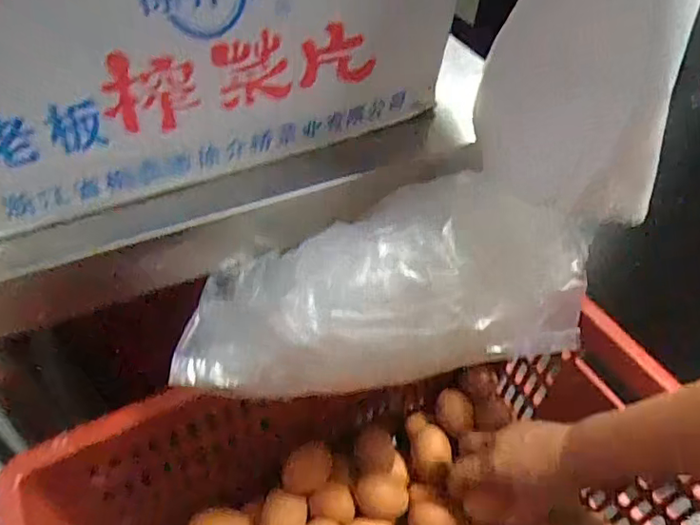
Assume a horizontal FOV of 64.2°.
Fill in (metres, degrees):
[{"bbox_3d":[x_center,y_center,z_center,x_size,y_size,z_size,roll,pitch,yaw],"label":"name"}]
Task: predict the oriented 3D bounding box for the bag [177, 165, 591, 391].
[{"bbox_3d":[0.021,0.021,0.382,0.275,0.129,0.095,-13,48,-1],"label":"bag"}]

